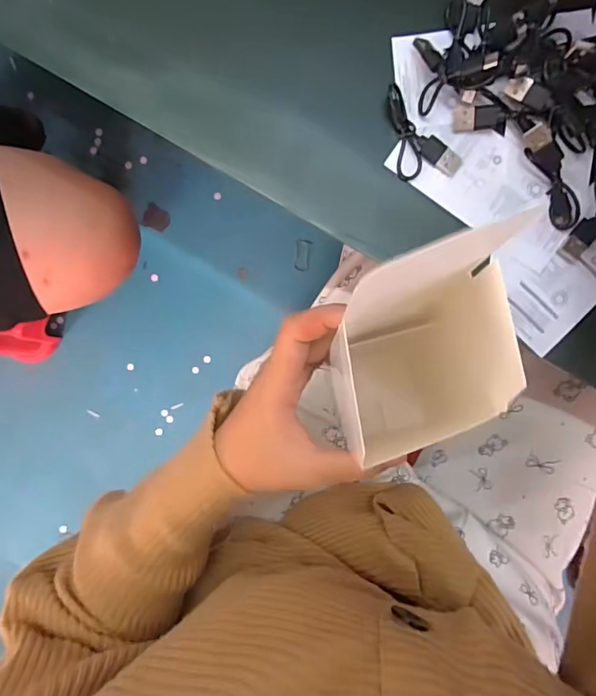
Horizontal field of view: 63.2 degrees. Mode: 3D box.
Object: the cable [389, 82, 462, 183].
[{"bbox_3d":[0.070,-0.126,0.298,0.062,0.009,0.032,44,93,-2],"label":"cable"}]

